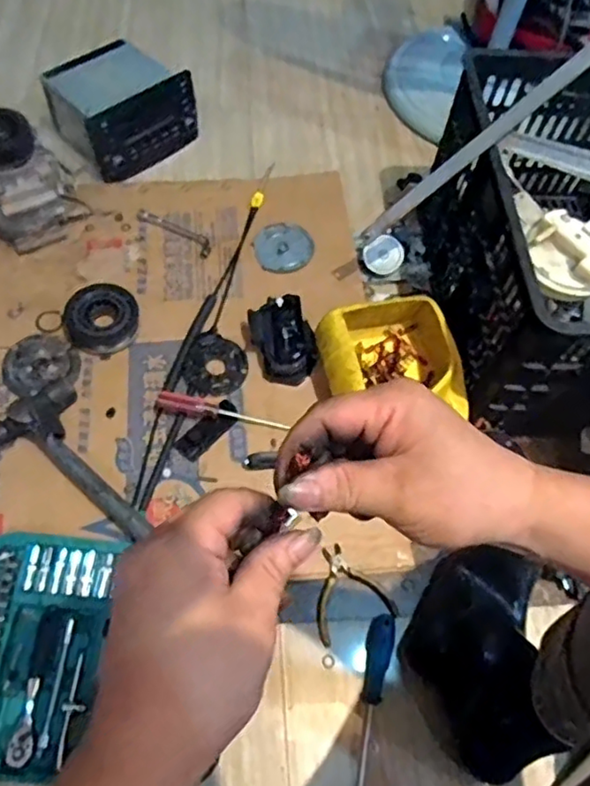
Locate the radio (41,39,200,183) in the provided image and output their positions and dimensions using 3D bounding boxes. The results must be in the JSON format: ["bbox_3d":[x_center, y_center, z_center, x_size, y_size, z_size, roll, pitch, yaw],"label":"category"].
[{"bbox_3d":[-0.306,-0.508,1.096,0.208,0.123,0.193,-37,66,-19],"label":"radio"}]

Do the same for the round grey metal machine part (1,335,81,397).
[{"bbox_3d":[-0.360,-0.038,0.875,0.098,0.024,0.100,2,61,-4],"label":"round grey metal machine part"}]

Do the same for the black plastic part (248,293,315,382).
[{"bbox_3d":[-0.017,-0.074,0.886,0.084,0.060,0.117,-13,61,-7],"label":"black plastic part"}]

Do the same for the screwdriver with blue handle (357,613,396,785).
[{"bbox_3d":[0.086,0.353,0.704,0.027,0.035,0.200,14,61,2],"label":"screwdriver with blue handle"}]

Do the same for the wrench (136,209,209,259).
[{"bbox_3d":[-0.200,-0.271,1.026,0.151,0.011,0.034,34,64,13],"label":"wrench"}]

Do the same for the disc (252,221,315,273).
[{"bbox_3d":[-0.020,-0.239,1.003,0.099,0.010,0.092,2,61,-4],"label":"disc"}]

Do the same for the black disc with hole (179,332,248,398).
[{"bbox_3d":[-0.116,-0.041,0.885,0.091,0.004,0.091,2,72,-7],"label":"black disc with hole"}]

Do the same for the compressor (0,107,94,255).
[{"bbox_3d":[-0.423,-0.324,0.944,0.163,0.197,0.106,-27,63,-15],"label":"compressor"}]

